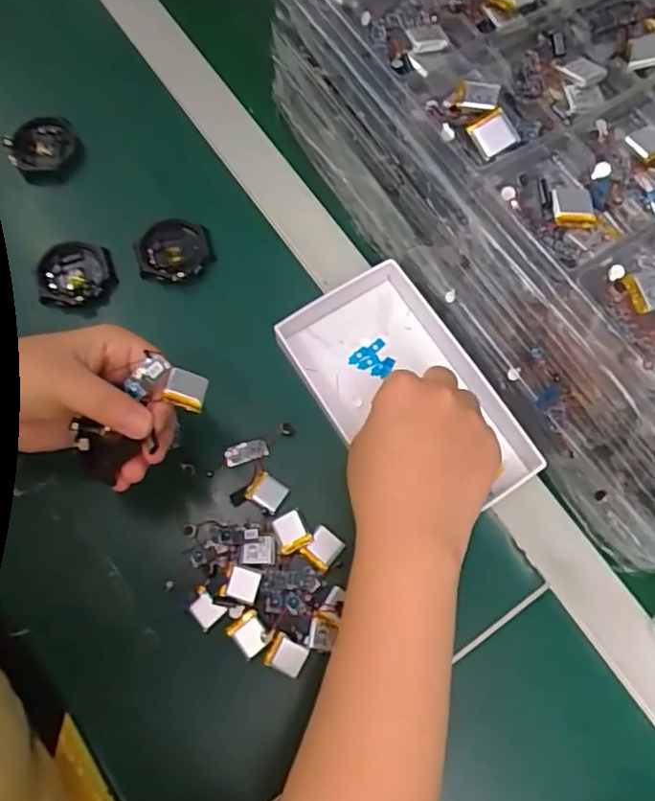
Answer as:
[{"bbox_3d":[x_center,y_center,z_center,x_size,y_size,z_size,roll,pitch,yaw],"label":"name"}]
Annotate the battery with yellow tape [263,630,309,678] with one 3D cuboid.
[{"bbox_3d":[-0.025,0.154,0.374,0.022,0.004,0.020,26,73,6],"label":"battery with yellow tape"}]

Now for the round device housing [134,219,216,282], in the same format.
[{"bbox_3d":[-0.112,-0.108,0.454,0.053,0.014,0.047,-18,74,-8],"label":"round device housing"}]

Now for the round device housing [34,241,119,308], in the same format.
[{"bbox_3d":[-0.181,-0.090,0.445,0.053,0.014,0.049,1,72,-2],"label":"round device housing"}]

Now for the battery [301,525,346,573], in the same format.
[{"bbox_3d":[-0.003,0.095,0.396,0.021,0.005,0.022,37,74,9],"label":"battery"}]

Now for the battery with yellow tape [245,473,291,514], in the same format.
[{"bbox_3d":[-0.039,0.059,0.403,0.023,0.004,0.020,31,74,8],"label":"battery with yellow tape"}]

